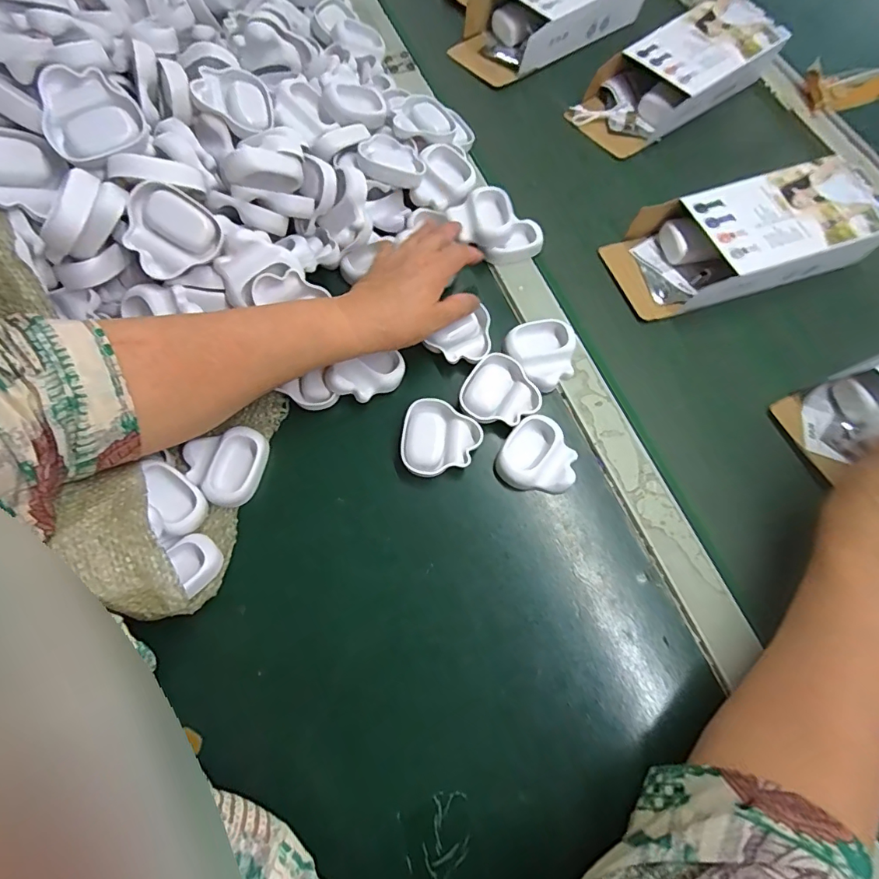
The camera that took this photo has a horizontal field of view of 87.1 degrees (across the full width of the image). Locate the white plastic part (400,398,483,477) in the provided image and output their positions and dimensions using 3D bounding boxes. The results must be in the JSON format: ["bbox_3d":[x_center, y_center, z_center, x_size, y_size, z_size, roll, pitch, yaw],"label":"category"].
[{"bbox_3d":[0.002,-0.001,0.374,0.060,0.014,0.062,9,70,-2],"label":"white plastic part"}]

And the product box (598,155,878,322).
[{"bbox_3d":[0.293,-0.191,0.440,0.245,0.047,0.101,-13,73,-10],"label":"product box"}]

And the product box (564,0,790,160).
[{"bbox_3d":[0.272,-0.419,0.527,0.243,0.054,0.111,-33,77,-15],"label":"product box"}]

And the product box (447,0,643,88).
[{"bbox_3d":[0.132,-0.513,0.547,0.232,0.057,0.107,-34,77,-15],"label":"product box"}]

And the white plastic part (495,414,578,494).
[{"bbox_3d":[0.081,0.015,0.370,0.060,0.011,0.060,36,72,7],"label":"white plastic part"}]

